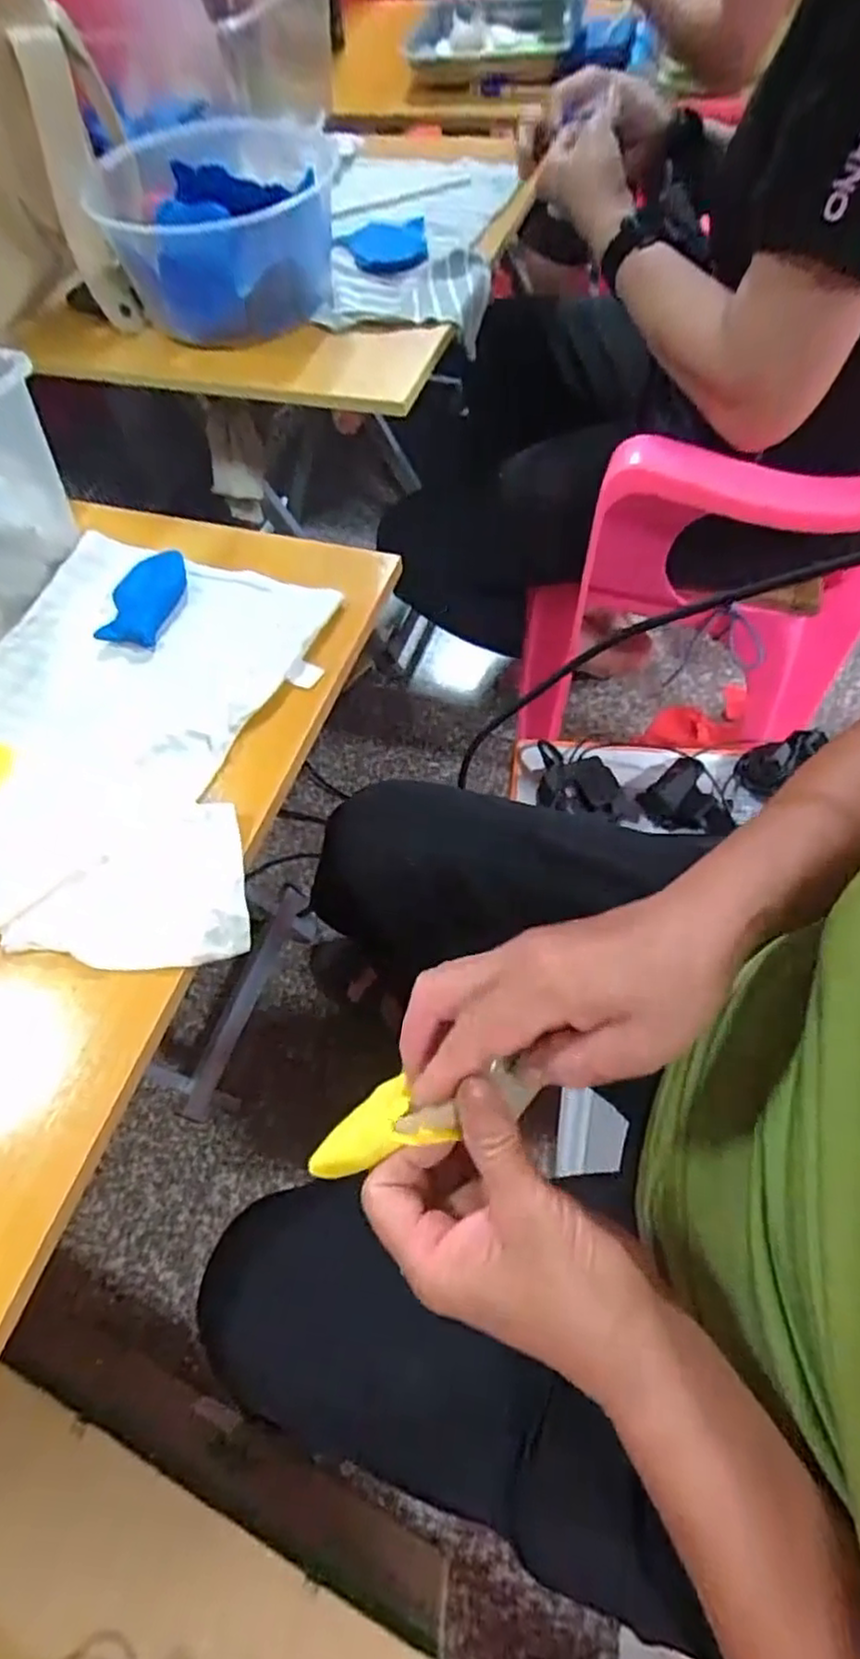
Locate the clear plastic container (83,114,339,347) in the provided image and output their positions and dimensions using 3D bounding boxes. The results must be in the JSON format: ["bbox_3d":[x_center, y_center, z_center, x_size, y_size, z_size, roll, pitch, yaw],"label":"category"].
[{"bbox_3d":[-0.195,-0.556,0.656,0.206,0.104,0.193,-24,61,-10],"label":"clear plastic container"}]

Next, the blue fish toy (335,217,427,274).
[{"bbox_3d":[-0.048,-0.618,0.720,0.095,0.014,0.111,-11,60,-2],"label":"blue fish toy"}]

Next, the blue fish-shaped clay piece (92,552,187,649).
[{"bbox_3d":[-0.224,-0.183,0.536,0.043,0.015,0.088,6,61,8],"label":"blue fish-shaped clay piece"}]

